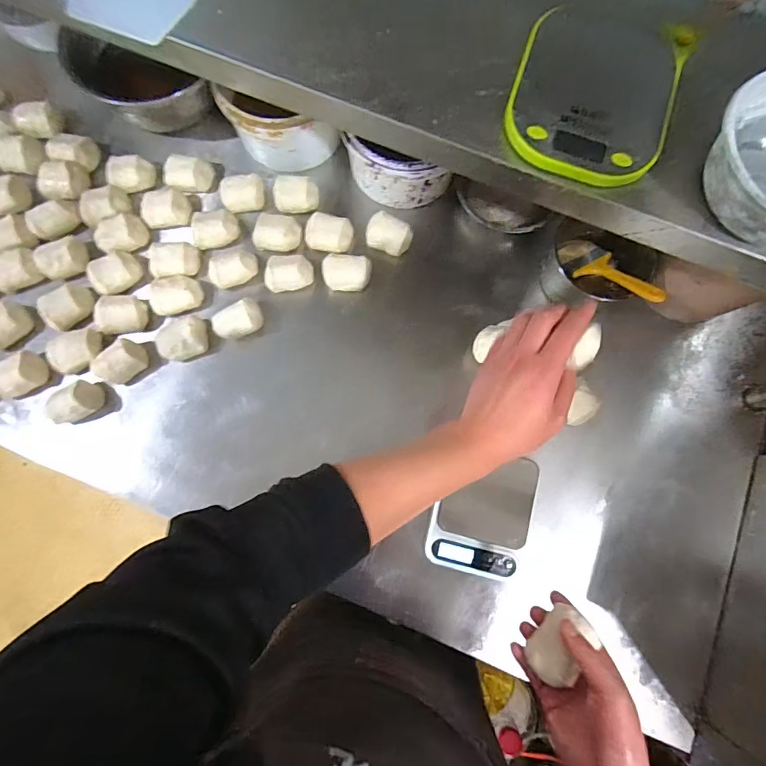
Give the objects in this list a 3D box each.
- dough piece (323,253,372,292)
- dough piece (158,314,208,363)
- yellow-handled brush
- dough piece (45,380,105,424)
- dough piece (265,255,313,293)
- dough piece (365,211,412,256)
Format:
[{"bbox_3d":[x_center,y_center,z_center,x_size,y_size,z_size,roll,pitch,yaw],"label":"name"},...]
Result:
[{"bbox_3d":[-0.058,-0.177,0.707,0.076,0.038,0.053,1,79,-1],"label":"dough piece"},{"bbox_3d":[-0.300,-0.065,0.657,0.073,0.038,0.059,-36,81,-7],"label":"dough piece"},{"bbox_3d":[0.328,-0.170,0.649,0.071,0.023,0.202,-23,41,-5],"label":"yellow-handled brush"},{"bbox_3d":[-0.444,0.026,0.622,0.064,0.042,0.052,-34,81,-7],"label":"dough piece"},{"bbox_3d":[-0.147,-0.169,0.677,0.072,0.047,0.043,-3,79,-1],"label":"dough piece"},{"bbox_3d":[0.007,-0.233,0.691,0.073,0.039,0.052,35,80,6],"label":"dough piece"}]

